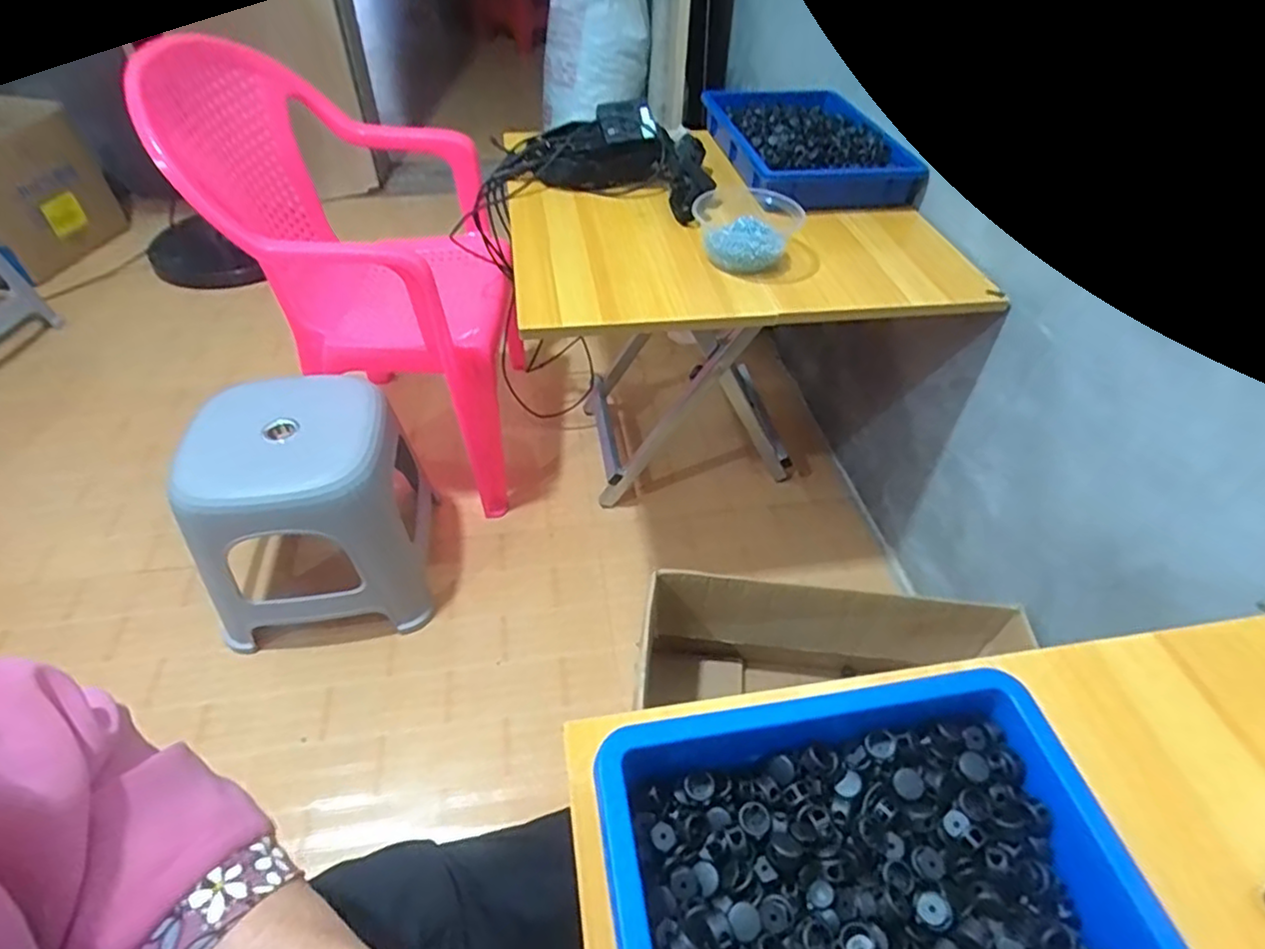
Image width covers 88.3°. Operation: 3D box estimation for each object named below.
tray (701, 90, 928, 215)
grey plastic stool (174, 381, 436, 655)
[{"bbox_3d":[0.269,-0.530,1.051,0.244,0.064,0.360,-10,47,-10],"label":"tray"},{"bbox_3d":[-0.467,0.057,0.969,0.276,0.328,0.253,-7,47,-7],"label":"grey plastic stool"}]

